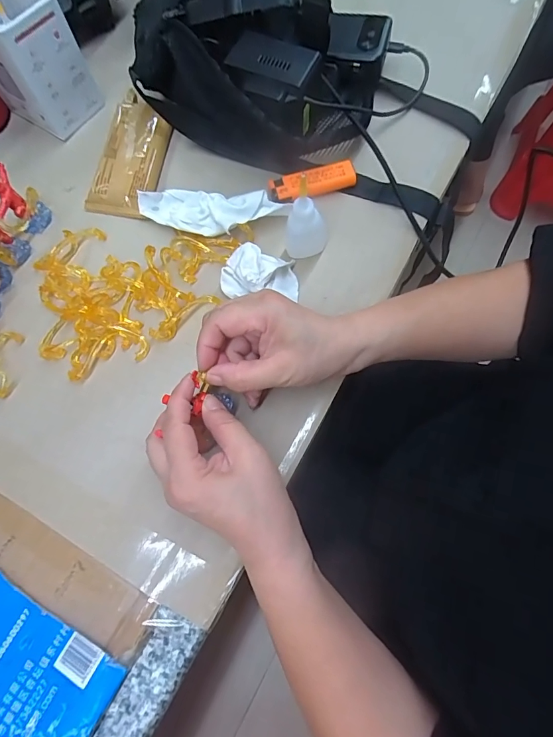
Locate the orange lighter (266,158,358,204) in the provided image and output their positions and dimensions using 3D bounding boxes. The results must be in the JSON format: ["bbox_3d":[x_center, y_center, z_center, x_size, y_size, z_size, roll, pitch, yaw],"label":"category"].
[{"bbox_3d":[0.033,-0.173,0.363,0.082,0.007,0.025,-16,94,-4],"label":"orange lighter"}]

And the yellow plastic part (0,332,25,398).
[{"bbox_3d":[-0.231,-0.005,0.328,0.024,0.004,0.057,4,73,4],"label":"yellow plastic part"}]

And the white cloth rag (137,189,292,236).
[{"bbox_3d":[-0.061,-0.143,0.352,0.140,0.022,0.040,9,73,17],"label":"white cloth rag"}]

